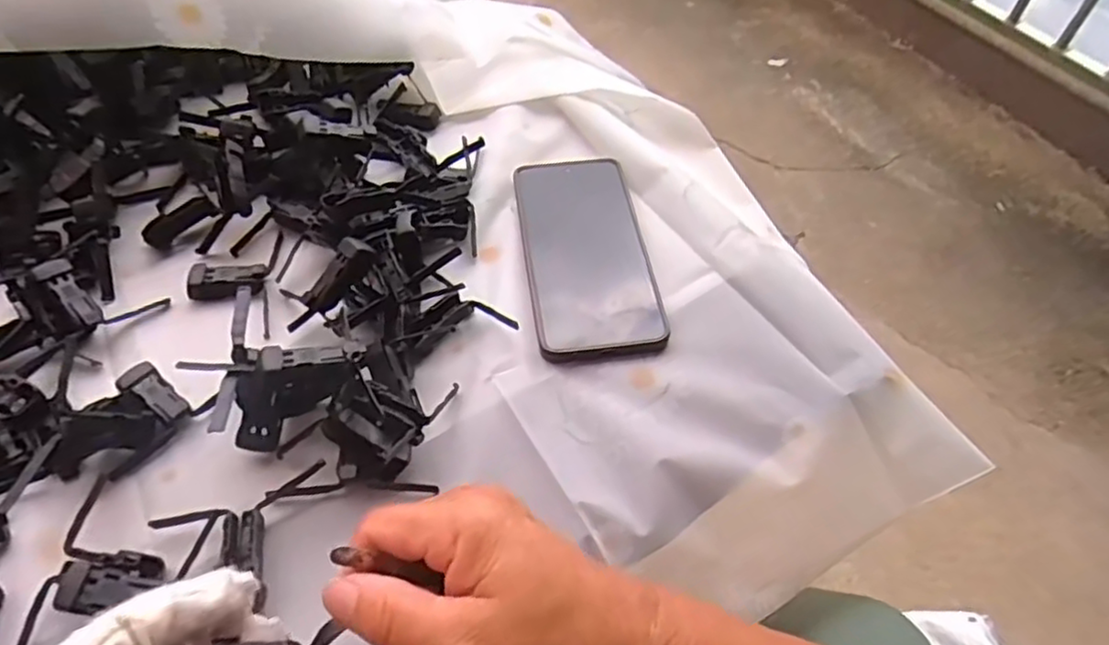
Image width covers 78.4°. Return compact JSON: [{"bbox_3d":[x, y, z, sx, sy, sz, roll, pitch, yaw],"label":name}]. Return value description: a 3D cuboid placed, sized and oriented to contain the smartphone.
[{"bbox_3d":[0.020,-0.048,0.441,0.078,0.008,0.164,-6,53,-6],"label":"smartphone"}]

